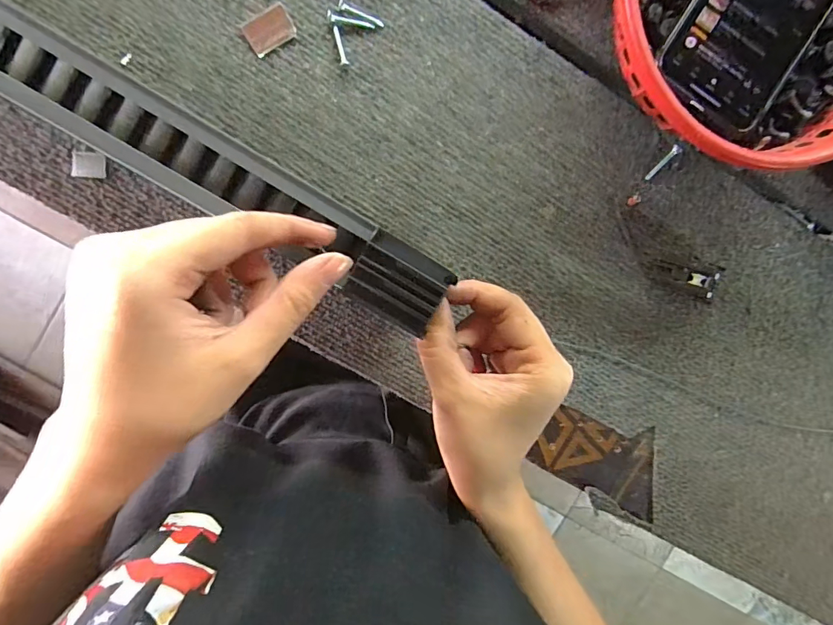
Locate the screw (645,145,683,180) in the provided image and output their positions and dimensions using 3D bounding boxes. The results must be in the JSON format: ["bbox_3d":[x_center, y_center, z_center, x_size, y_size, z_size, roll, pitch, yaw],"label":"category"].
[{"bbox_3d":[0.175,-0.106,0.322,0.030,0.004,0.007,-43,99,3],"label":"screw"}]

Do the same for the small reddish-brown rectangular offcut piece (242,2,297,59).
[{"bbox_3d":[-0.093,-0.179,0.288,0.030,0.004,0.022,-33,99,1],"label":"small reddish-brown rectangular offcut piece"}]

